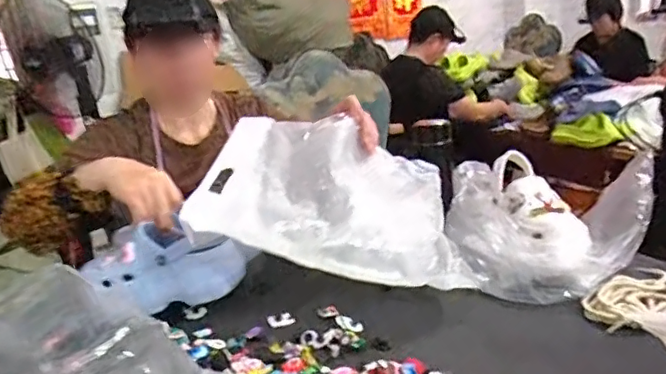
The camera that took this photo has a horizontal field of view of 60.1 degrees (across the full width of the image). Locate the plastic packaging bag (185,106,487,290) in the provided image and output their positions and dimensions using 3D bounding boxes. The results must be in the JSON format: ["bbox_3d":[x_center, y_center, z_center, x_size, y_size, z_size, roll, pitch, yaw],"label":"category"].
[{"bbox_3d":[-0.004,0.014,0.814,0.337,0.186,0.280,-6,16,0],"label":"plastic packaging bag"}]

